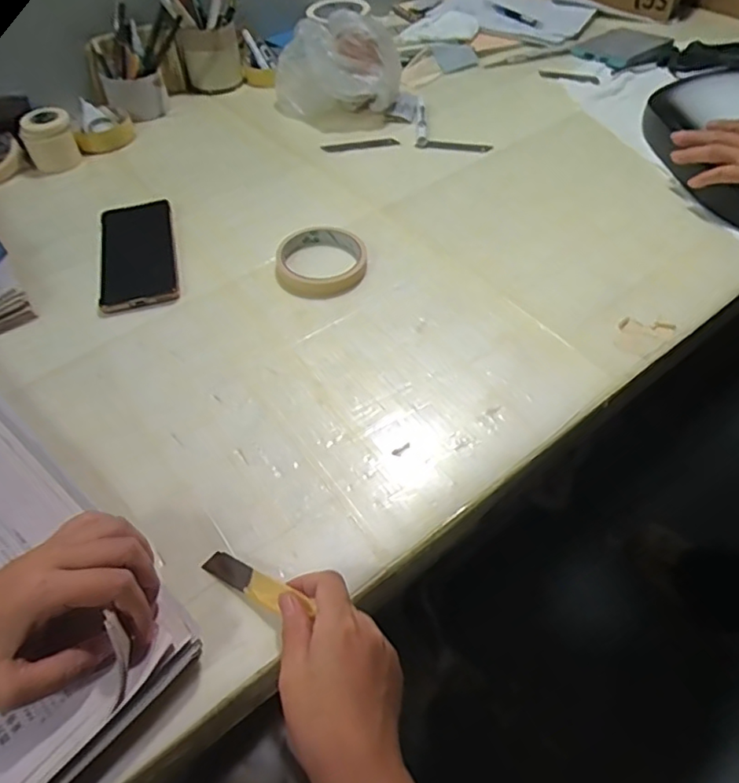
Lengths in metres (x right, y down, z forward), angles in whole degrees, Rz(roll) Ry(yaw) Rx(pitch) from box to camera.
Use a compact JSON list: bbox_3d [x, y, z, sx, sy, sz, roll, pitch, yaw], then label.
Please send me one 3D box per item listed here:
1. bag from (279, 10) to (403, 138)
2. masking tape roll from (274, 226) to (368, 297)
[{"bbox_3d":[-0.047,-0.451,0.828,0.171,0.122,0.162,-7,51,-3],"label":"bag"},{"bbox_3d":[-0.052,-0.138,0.614,0.094,0.019,0.096,-1,51,2],"label":"masking tape roll"}]

